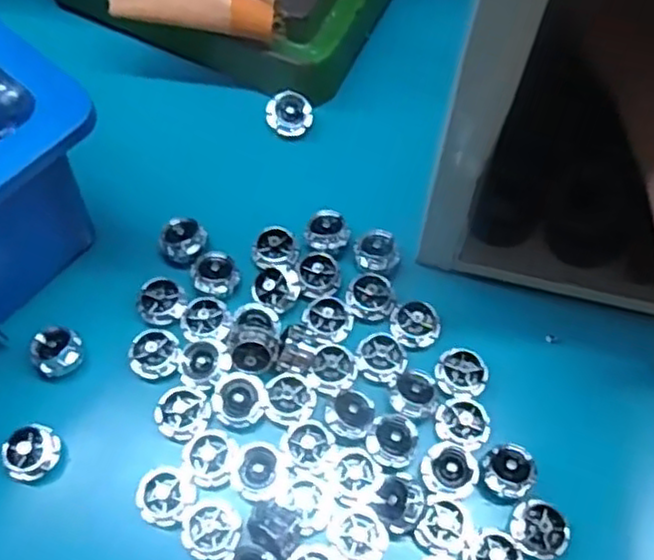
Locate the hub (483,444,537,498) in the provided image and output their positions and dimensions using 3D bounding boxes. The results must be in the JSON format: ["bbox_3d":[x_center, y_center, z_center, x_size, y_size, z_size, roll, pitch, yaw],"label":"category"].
[{"bbox_3d":[0.085,0.088,0.328,0.022,0.008,0.023,0,66,0],"label":"hub"}]

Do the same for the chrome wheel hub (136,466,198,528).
[{"bbox_3d":[-0.074,0.098,0.324,0.025,0.005,0.025,0,66,0],"label":"chrome wheel hub"}]

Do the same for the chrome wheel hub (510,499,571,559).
[{"bbox_3d":[0.097,0.113,0.322,0.026,0.004,0.024,19,68,8],"label":"chrome wheel hub"}]

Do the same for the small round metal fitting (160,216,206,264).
[{"bbox_3d":[-0.077,-0.021,0.380,0.024,0.007,0.023,0,66,0],"label":"small round metal fitting"}]

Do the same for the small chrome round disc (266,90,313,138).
[{"bbox_3d":[-0.022,-0.095,0.411,0.026,0.015,0.022,-4,67,-2],"label":"small chrome round disc"}]

